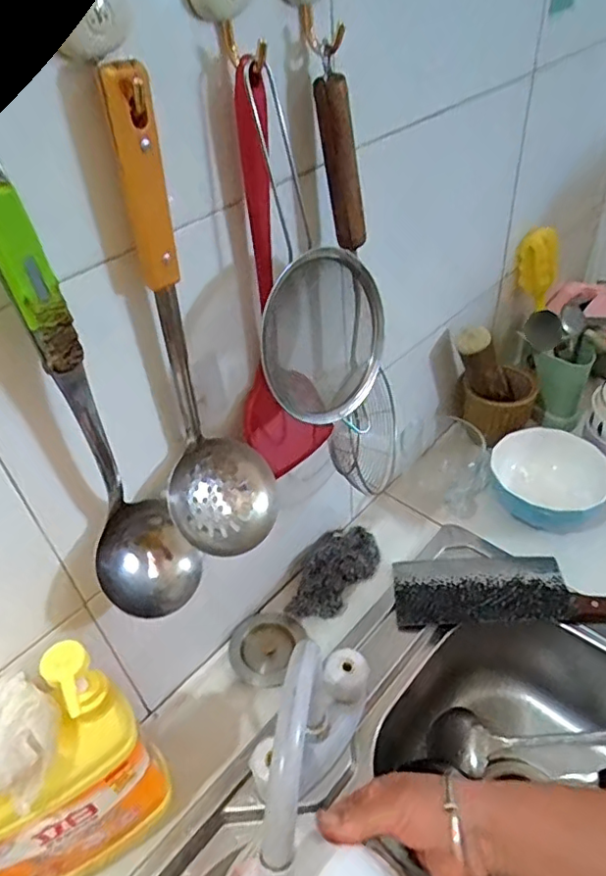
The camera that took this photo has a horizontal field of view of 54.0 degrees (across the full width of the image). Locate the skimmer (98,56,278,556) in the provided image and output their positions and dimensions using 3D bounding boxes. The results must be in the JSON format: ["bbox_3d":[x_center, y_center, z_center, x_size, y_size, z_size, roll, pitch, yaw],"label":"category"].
[{"bbox_3d":[-0.073,-0.050,0.408,0.080,0.346,0.079,-8,41,-4],"label":"skimmer"}]

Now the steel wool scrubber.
[{"bbox_3d":[0.040,0.155,0.700,0.066,0.035,0.142,25,49,30],"label":"steel wool scrubber"}]

